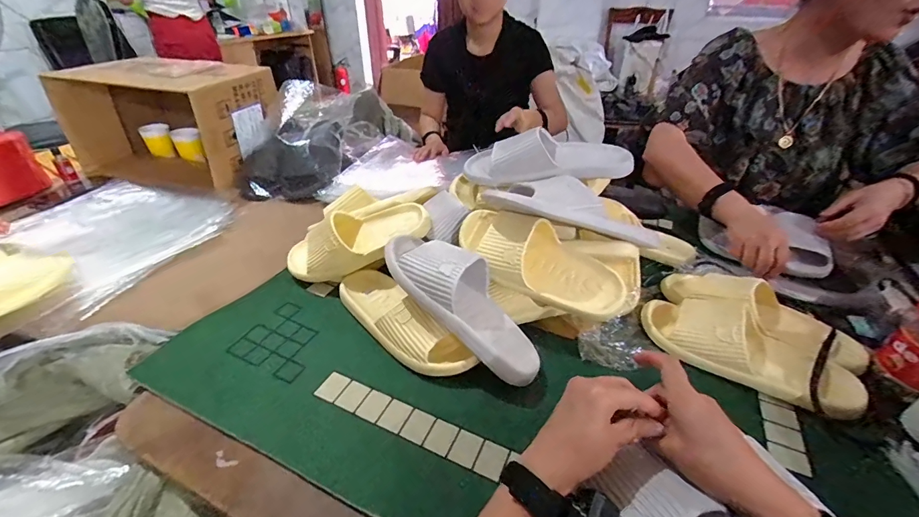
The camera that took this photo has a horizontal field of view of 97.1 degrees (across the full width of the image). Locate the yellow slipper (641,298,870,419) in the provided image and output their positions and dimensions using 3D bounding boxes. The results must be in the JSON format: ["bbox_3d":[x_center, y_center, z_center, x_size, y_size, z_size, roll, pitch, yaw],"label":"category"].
[{"bbox_3d":[0.398,0.120,0.567,0.264,0.064,0.105,22,39,28],"label":"yellow slipper"}]

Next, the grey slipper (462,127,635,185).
[{"bbox_3d":[0.150,-0.168,0.681,0.263,0.068,0.105,-6,35,-9],"label":"grey slipper"}]

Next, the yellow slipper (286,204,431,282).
[{"bbox_3d":[-0.174,-0.036,0.674,0.254,0.087,0.099,-21,36,0],"label":"yellow slipper"}]

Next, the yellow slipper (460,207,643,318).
[{"bbox_3d":[0.123,0.000,0.599,0.271,0.082,0.106,29,41,12],"label":"yellow slipper"}]

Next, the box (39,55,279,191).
[{"bbox_3d":[-0.719,-0.346,1.057,0.405,0.279,0.287,9,35,12],"label":"box"}]

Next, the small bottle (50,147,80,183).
[{"bbox_3d":[-0.980,-0.229,1.007,0.032,0.087,0.027,-29,44,-36],"label":"small bottle"}]

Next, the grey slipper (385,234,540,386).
[{"bbox_3d":[0.011,0.051,0.560,0.272,0.062,0.114,45,49,13],"label":"grey slipper"}]

